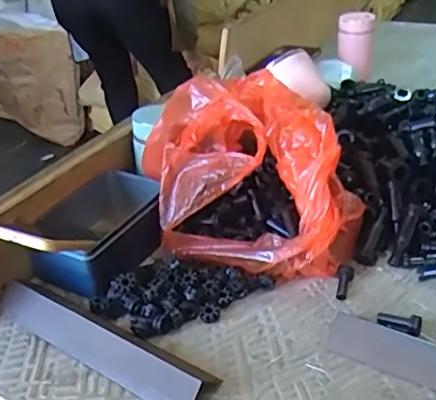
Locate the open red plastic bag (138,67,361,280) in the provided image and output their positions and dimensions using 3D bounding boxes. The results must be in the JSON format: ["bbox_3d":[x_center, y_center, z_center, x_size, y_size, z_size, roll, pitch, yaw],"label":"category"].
[{"bbox_3d":[0.034,-0.026,0.611,0.211,0.147,0.225,-8,32,-5],"label":"open red plastic bag"}]

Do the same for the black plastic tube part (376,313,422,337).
[{"bbox_3d":[0.164,0.111,0.506,0.037,0.018,0.014,8,34,21],"label":"black plastic tube part"}]

